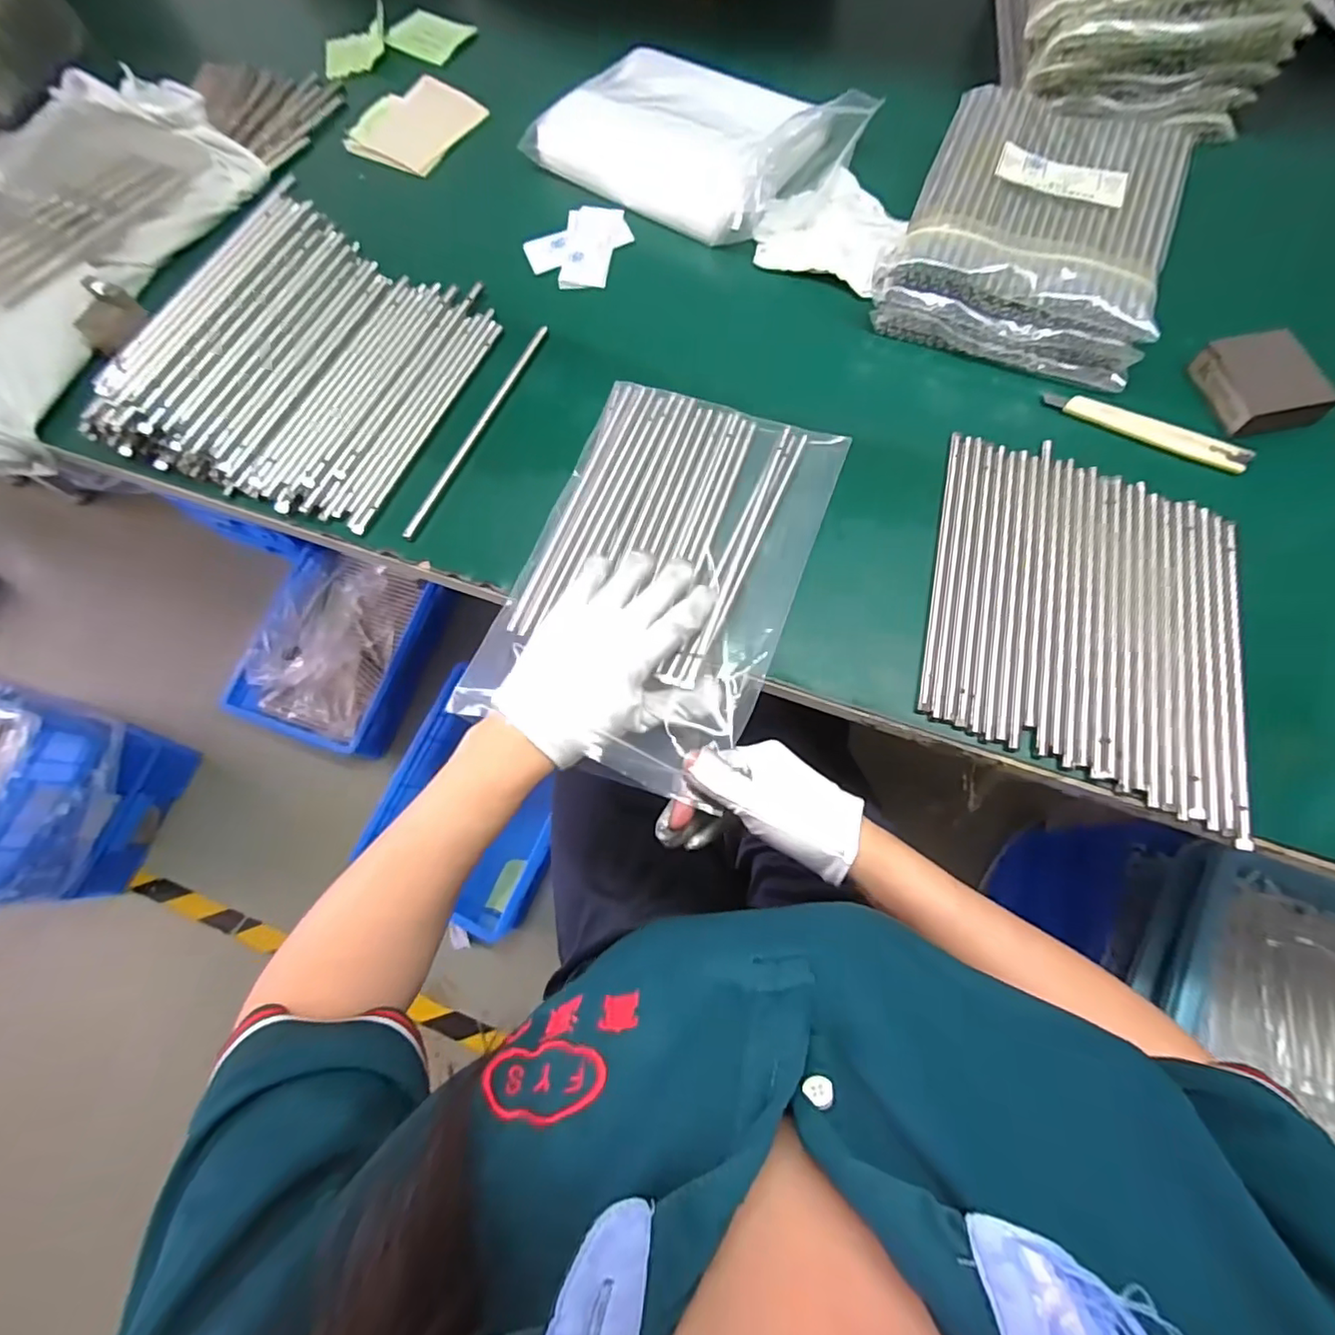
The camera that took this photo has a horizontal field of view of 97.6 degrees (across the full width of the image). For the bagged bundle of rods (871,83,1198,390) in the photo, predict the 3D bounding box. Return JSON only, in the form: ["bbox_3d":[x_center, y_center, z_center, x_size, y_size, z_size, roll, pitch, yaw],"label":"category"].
[{"bbox_3d":[0.295,-0.353,0.471,0.190,0.064,0.218,23,73,9],"label":"bagged bundle of rods"}]

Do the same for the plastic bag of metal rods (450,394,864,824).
[{"bbox_3d":[-0.004,-0.071,0.410,0.185,0.022,0.293,18,72,8],"label":"plastic bag of metal rods"}]

